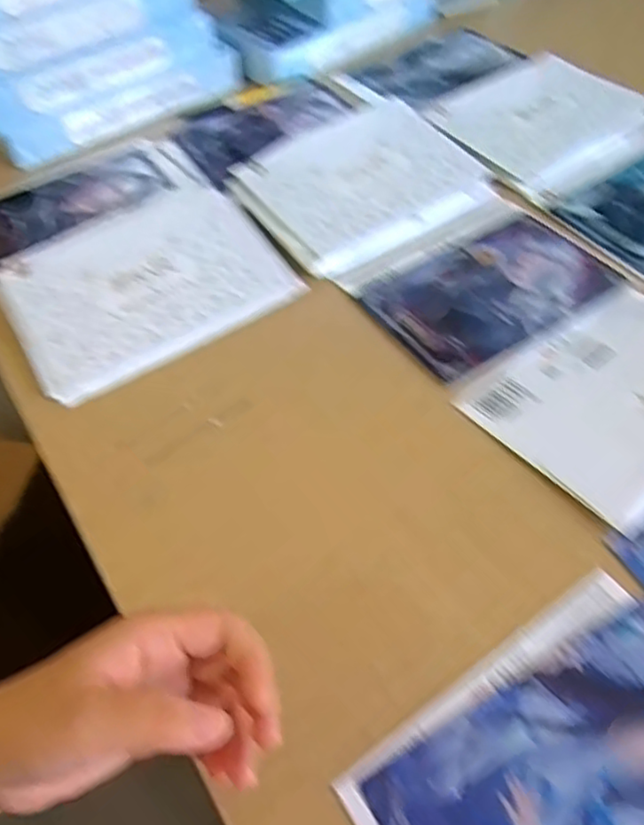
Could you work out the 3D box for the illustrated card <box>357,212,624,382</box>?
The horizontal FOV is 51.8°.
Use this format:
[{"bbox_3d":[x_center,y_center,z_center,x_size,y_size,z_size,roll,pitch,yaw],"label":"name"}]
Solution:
[{"bbox_3d":[0.123,-0.090,0.488,0.170,0.006,0.109,-28,53,-18],"label":"illustrated card"}]

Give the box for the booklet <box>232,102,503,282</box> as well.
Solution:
[{"bbox_3d":[0.035,-0.192,0.547,0.190,0.017,0.141,-31,68,-19],"label":"booklet"}]

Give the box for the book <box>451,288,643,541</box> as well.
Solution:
[{"bbox_3d":[0.191,-0.014,0.420,0.170,0.008,0.128,-34,59,-21],"label":"book"}]

